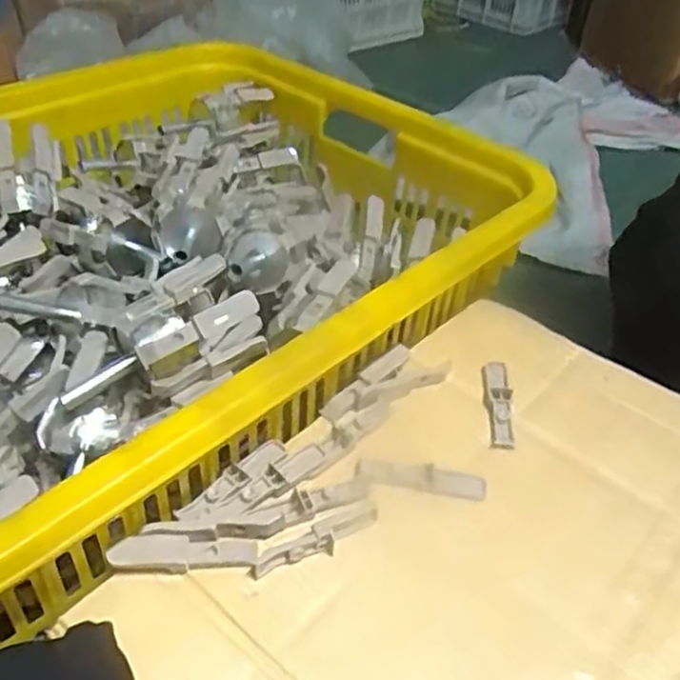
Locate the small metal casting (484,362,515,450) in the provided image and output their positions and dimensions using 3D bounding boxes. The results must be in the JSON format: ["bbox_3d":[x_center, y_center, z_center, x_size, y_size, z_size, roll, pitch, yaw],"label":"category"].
[{"bbox_3d":[0.139,0.054,0.604,0.021,0.014,0.099,5,41,1],"label":"small metal casting"}]

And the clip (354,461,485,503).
[{"bbox_3d":[0.063,0.108,0.540,0.100,0.008,0.022,7,41,4],"label":"clip"}]

